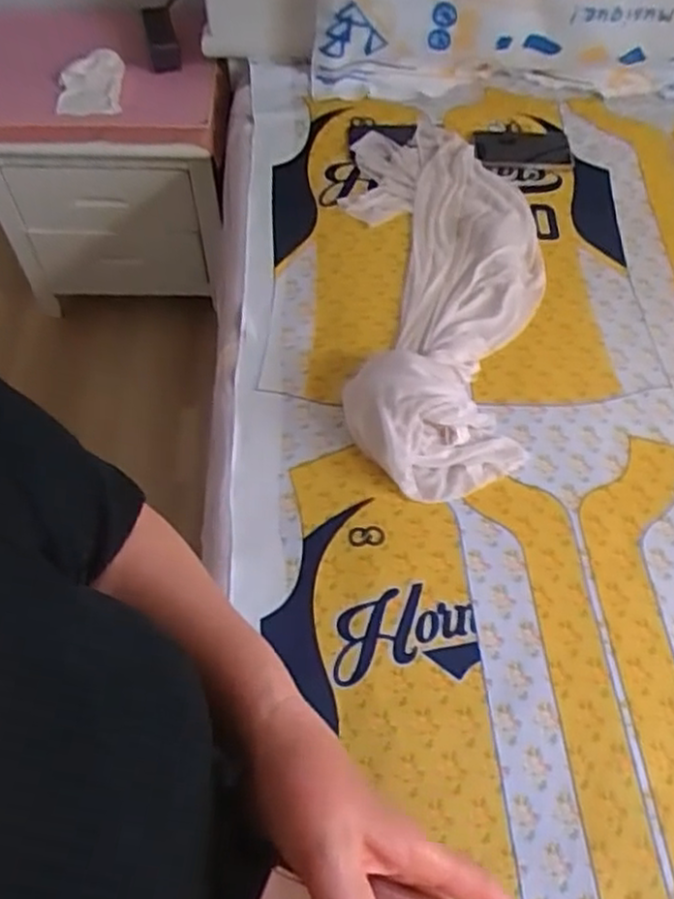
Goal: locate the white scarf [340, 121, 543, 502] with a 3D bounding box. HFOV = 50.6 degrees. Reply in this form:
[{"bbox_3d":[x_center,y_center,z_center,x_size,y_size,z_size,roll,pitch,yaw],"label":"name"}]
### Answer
[{"bbox_3d":[0.155,-0.245,1.014,0.285,0.064,0.670,1,60,-2],"label":"white scarf"}]

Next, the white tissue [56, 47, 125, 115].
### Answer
[{"bbox_3d":[-0.458,-0.669,1.315,0.129,0.075,0.118,-1,60,-3],"label":"white tissue"}]

